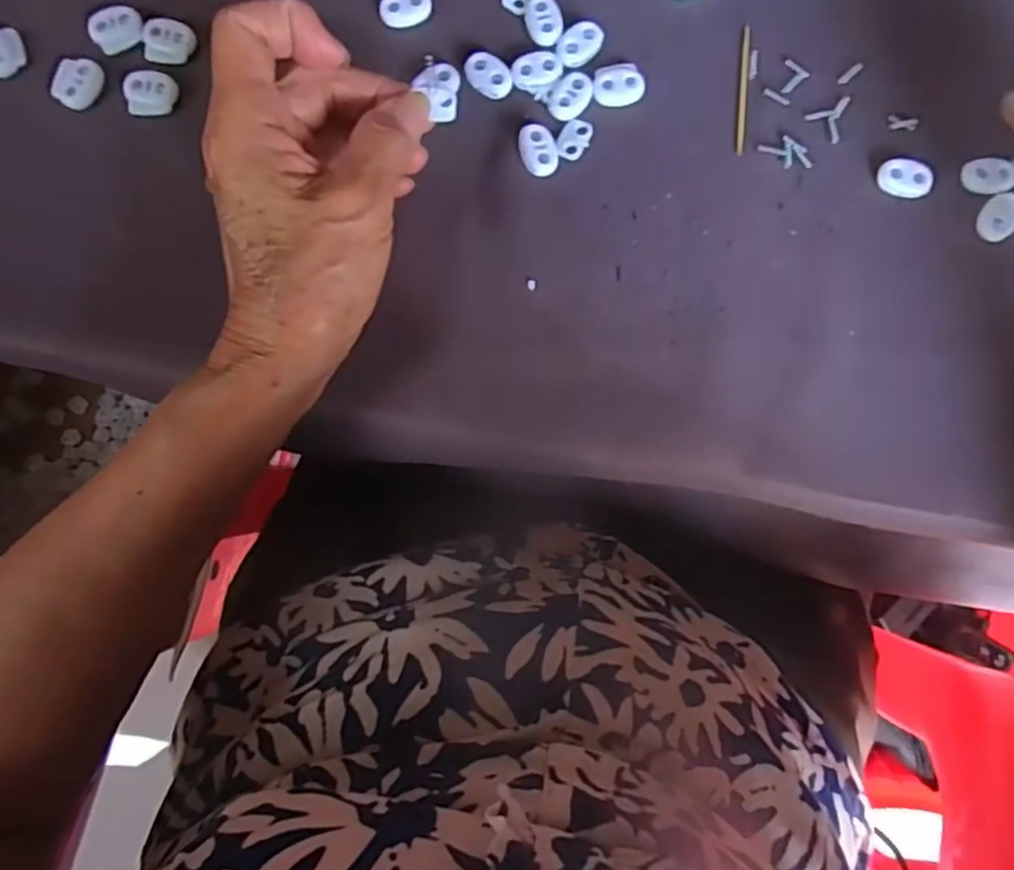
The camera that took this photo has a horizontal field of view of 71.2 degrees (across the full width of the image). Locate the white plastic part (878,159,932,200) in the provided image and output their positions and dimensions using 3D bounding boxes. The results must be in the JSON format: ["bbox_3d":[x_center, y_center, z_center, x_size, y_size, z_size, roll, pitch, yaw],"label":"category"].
[{"bbox_3d":[0.173,-0.111,0.307,0.023,0.007,0.014,25,83,3],"label":"white plastic part"}]

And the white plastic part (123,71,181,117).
[{"bbox_3d":[-0.156,-0.149,0.309,0.022,0.006,0.022,0,86,-6],"label":"white plastic part"}]

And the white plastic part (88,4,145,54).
[{"bbox_3d":[-0.172,-0.180,0.311,0.023,0.006,0.019,-28,84,-4],"label":"white plastic part"}]

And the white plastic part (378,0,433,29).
[{"bbox_3d":[-0.045,-0.191,0.316,0.023,0.005,0.016,-25,84,-3],"label":"white plastic part"}]

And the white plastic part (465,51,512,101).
[{"bbox_3d":[-0.008,-0.158,0.311,0.022,0.004,0.016,40,84,4],"label":"white plastic part"}]

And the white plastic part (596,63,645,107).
[{"bbox_3d":[0.049,-0.154,0.312,0.022,0.005,0.017,-2,83,-1],"label":"white plastic part"}]

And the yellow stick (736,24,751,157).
[{"bbox_3d":[0.105,-0.154,0.313,0.004,0.004,0.060,6,83,0],"label":"yellow stick"}]

